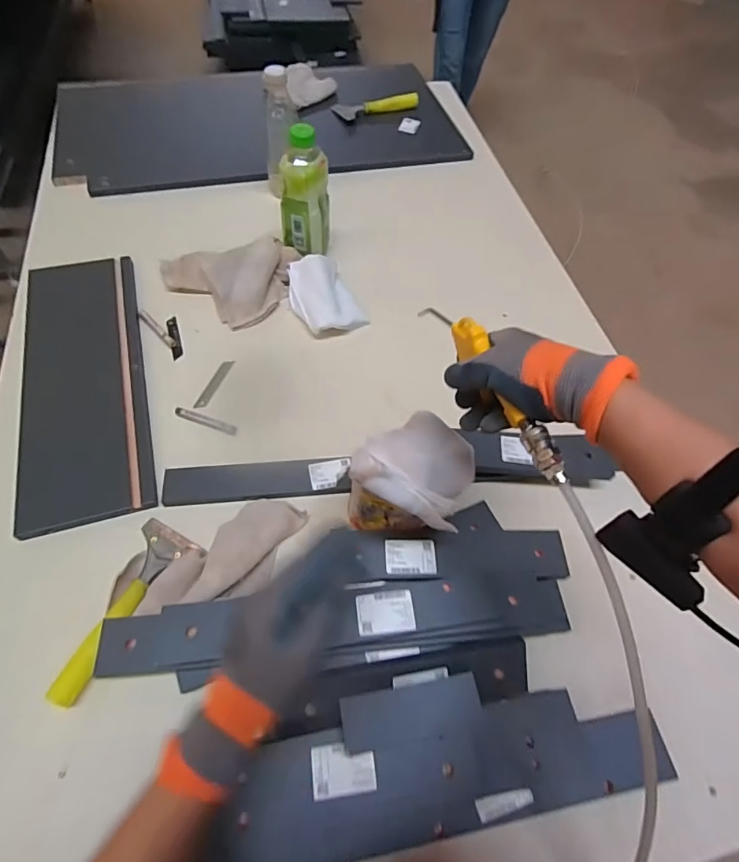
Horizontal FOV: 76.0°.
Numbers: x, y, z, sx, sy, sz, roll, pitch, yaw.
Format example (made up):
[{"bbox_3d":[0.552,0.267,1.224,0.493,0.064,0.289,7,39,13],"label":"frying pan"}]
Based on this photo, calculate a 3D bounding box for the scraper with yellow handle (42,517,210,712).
[{"bbox_3d":[-0.295,0.204,0.554,0.088,0.023,0.208,27,62,10],"label":"scraper with yellow handle"}]

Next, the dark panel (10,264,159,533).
[{"bbox_3d":[-0.441,-0.090,0.728,0.169,0.025,0.493,-14,63,-12],"label":"dark panel"}]

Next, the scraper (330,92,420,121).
[{"bbox_3d":[0.016,-0.806,1.175,0.218,0.040,0.069,-22,65,-17],"label":"scraper"}]

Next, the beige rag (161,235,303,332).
[{"bbox_3d":[-0.247,-0.291,0.848,0.218,0.048,0.185,32,63,12],"label":"beige rag"}]

